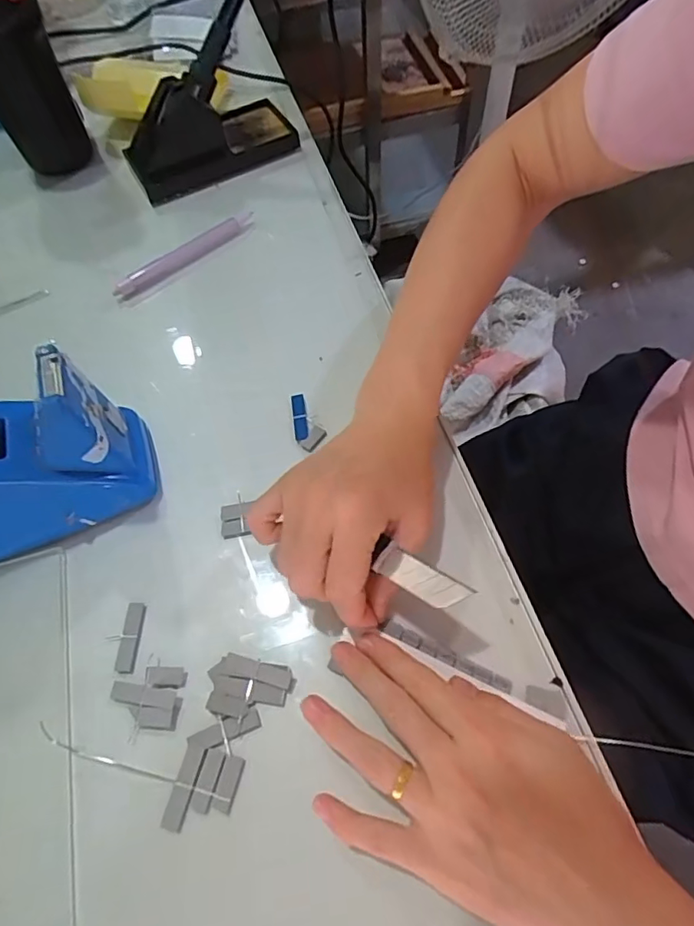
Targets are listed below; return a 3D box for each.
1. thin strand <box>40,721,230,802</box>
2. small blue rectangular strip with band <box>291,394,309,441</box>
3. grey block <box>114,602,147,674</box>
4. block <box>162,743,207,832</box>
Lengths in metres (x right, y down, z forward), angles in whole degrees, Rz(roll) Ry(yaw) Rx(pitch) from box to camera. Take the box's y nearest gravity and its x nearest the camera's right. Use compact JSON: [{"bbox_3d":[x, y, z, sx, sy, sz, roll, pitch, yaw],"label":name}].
[{"bbox_3d":[-0.116,0.159,0.280,0.113,0.004,0.009,16,62,10],"label":"thin strand"},{"bbox_3d":[-0.034,-0.033,0.382,0.010,0.004,0.039,-9,61,-2],"label":"small blue rectangular strip with band"},{"bbox_3d":[-0.128,0.102,0.313,0.011,0.004,0.040,0,61,3],"label":"grey block"},{"bbox_3d":[-0.084,0.167,0.275,0.011,0.004,0.038,12,63,10],"label":"block"}]

